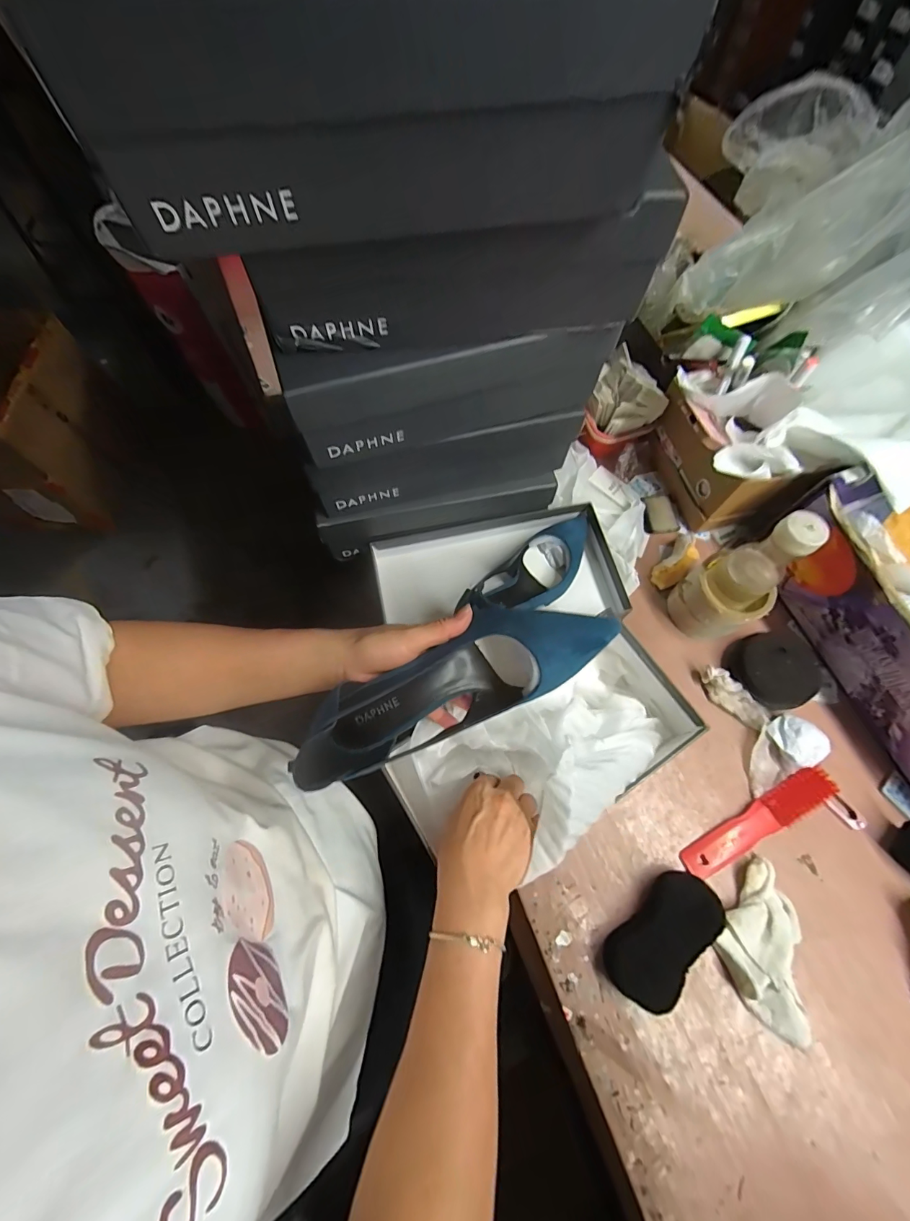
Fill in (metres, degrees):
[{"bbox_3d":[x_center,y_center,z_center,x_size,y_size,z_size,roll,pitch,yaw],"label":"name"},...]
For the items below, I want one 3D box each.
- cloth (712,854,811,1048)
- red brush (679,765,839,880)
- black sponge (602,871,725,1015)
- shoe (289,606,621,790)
[{"bbox_3d":[0.305,0.332,0.439,0.071,0.026,0.146,5,69,1],"label":"cloth"},{"bbox_3d":[0.338,0.235,0.488,0.191,0.021,0.035,-27,71,-11],"label":"red brush"},{"bbox_3d":[0.207,0.322,0.434,0.125,0.035,0.058,-42,75,-15],"label":"black sponge"},{"bbox_3d":[-0.001,0.058,0.356,0.261,0.086,0.073,-24,71,-3],"label":"shoe"}]

